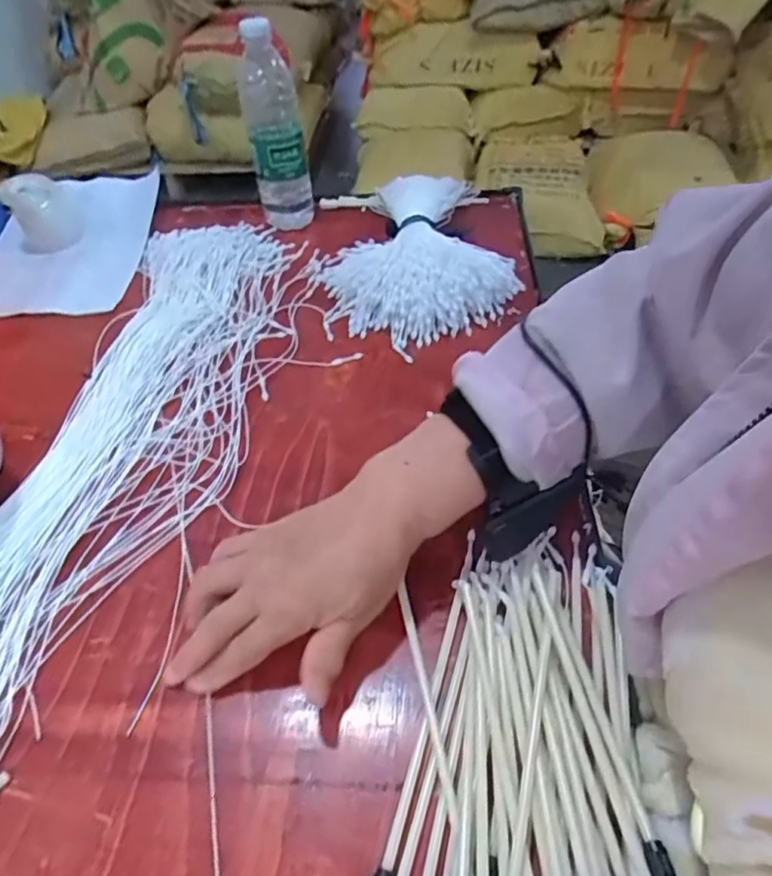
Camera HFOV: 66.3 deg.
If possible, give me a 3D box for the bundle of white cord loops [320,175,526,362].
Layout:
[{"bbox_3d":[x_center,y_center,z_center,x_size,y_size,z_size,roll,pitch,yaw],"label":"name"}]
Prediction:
[{"bbox_3d":[0.033,-0.217,0.647,0.216,0.047,0.309,0,48,4],"label":"bundle of white cord loops"}]

